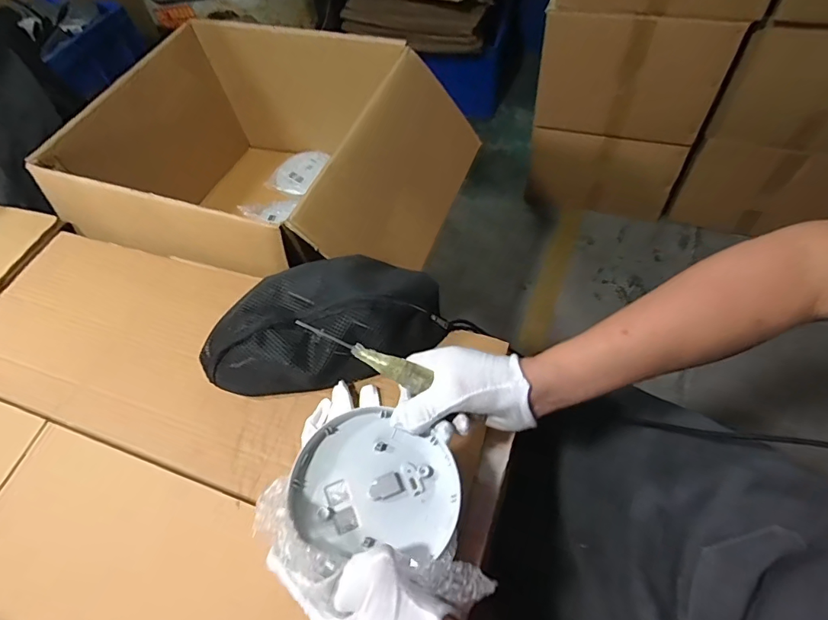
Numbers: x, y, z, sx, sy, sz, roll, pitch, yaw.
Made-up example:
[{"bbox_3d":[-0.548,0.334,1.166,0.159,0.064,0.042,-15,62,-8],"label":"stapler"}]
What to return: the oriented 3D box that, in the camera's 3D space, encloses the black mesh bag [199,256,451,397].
[{"bbox_3d":[-0.104,0.012,0.529,0.272,0.077,0.142,-5,57,1],"label":"black mesh bag"}]

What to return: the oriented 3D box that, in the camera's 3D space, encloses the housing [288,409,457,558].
[{"bbox_3d":[-0.030,0.141,0.386,0.131,0.027,0.111,-2,57,3],"label":"housing"}]

